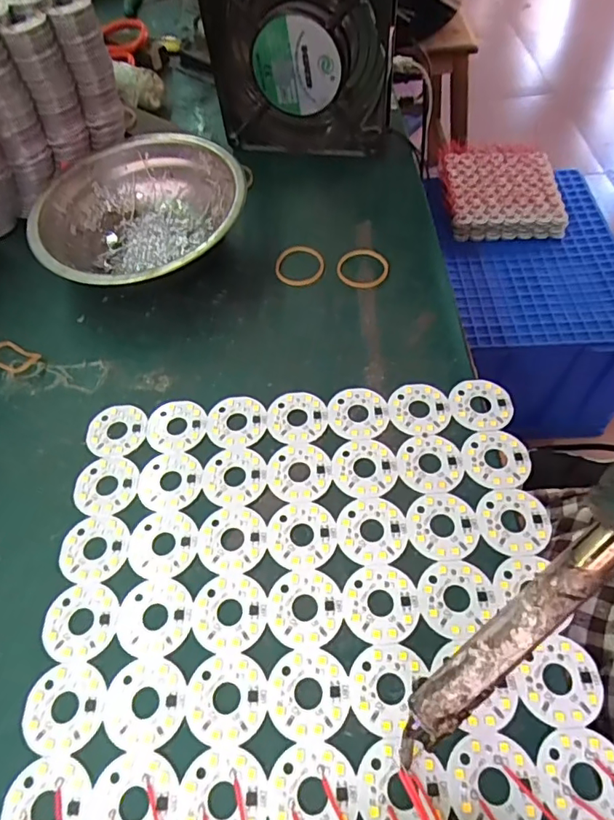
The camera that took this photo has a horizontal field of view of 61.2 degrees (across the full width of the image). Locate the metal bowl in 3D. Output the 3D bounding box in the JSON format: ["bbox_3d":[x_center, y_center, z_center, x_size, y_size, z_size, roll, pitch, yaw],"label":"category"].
[{"bbox_3d":[-0.100,-0.114,0.323,0.122,0.046,0.120,-2,56,2],"label":"metal bowl"}]

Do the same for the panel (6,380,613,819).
[{"bbox_3d":[0.000,0.079,0.213,0.205,0.004,0.207,-4,56,1],"label":"panel"}]

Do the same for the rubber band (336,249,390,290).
[{"bbox_3d":[0.035,-0.087,0.321,0.032,0.005,0.031,7,57,8],"label":"rubber band"}]

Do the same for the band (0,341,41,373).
[{"bbox_3d":[-0.168,-0.030,0.296,0.030,0.005,0.017,16,58,14],"label":"band"}]

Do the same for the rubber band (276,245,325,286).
[{"bbox_3d":[-0.004,-0.091,0.326,0.030,0.007,0.031,-2,56,2],"label":"rubber band"}]

